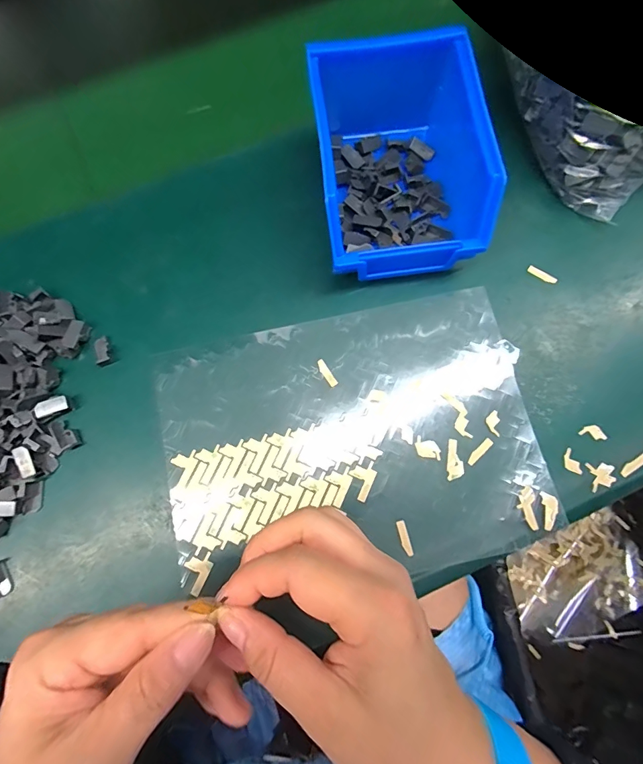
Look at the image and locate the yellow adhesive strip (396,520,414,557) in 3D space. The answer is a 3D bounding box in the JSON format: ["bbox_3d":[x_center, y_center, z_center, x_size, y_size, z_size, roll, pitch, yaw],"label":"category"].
[{"bbox_3d":[0.054,0.101,0.261,0.006,0.004,0.022,-15,77,-3],"label":"yellow adhesive strip"}]

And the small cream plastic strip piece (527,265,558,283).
[{"bbox_3d":[0.165,-0.080,0.301,0.022,0.004,0.005,33,79,8],"label":"small cream plastic strip piece"}]

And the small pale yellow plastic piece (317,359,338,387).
[{"bbox_3d":[0.004,-0.006,0.288,0.006,0.004,0.022,-32,76,-10],"label":"small pale yellow plastic piece"}]

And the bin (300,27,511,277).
[{"bbox_3d":[0.051,-0.149,0.284,0.103,0.075,0.140,-7,76,-1],"label":"bin"}]

